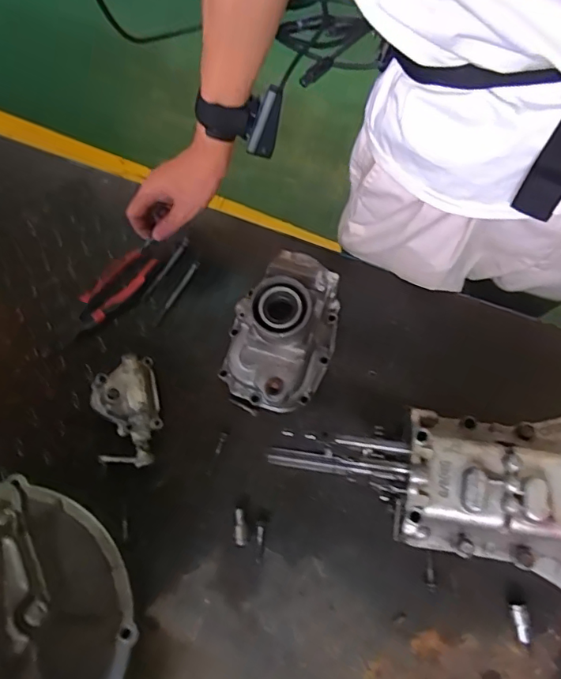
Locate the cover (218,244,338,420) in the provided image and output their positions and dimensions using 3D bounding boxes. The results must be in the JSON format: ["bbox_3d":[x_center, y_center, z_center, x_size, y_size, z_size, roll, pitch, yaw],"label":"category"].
[{"bbox_3d":[0.001,-0.006,0.575,0.124,0.135,0.176,23,77,6],"label":"cover"}]

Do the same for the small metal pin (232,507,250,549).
[{"bbox_3d":[-0.047,0.223,0.583,0.019,0.019,0.044,-7,75,-1],"label":"small metal pin"}]

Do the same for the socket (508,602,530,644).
[{"bbox_3d":[0.269,0.319,0.551,0.014,0.018,0.040,-8,75,-2],"label":"socket"}]

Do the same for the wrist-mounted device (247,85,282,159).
[{"bbox_3d":[-0.015,-0.232,0.528,0.024,0.016,0.071,22,120,6],"label":"wrist-mounted device"}]

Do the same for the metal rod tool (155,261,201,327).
[{"bbox_3d":[-0.138,-0.062,0.652,0.008,0.012,0.099,32,78,9],"label":"metal rod tool"}]

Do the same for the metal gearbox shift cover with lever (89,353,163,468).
[{"bbox_3d":[-0.184,0.086,0.593,0.074,0.032,0.128,-7,82,-26],"label":"metal gearbox shift cover with lever"}]

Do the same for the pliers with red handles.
[{"bbox_3d":[-0.229,-0.057,0.647,0.051,0.015,0.147,37,78,9],"label":"pliers with red handles"}]

